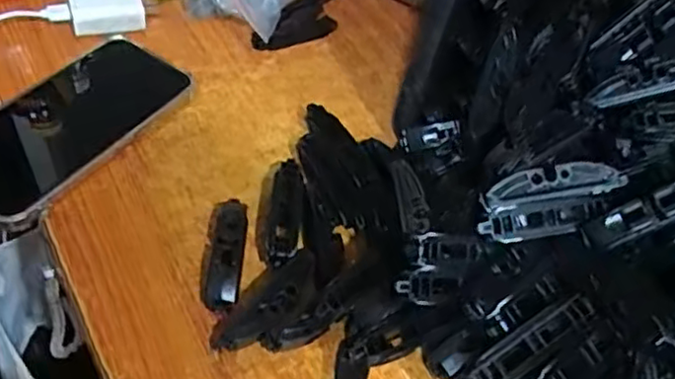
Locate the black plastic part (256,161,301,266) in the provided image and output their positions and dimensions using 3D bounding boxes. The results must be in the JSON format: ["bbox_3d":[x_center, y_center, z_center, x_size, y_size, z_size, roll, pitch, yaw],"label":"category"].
[{"bbox_3d":[-0.037,0.015,0.422,0.026,0.015,0.081,7,48,-6],"label":"black plastic part"}]

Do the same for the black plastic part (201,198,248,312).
[{"bbox_3d":[-0.068,0.035,0.395,0.023,0.017,0.079,6,48,-7],"label":"black plastic part"}]

